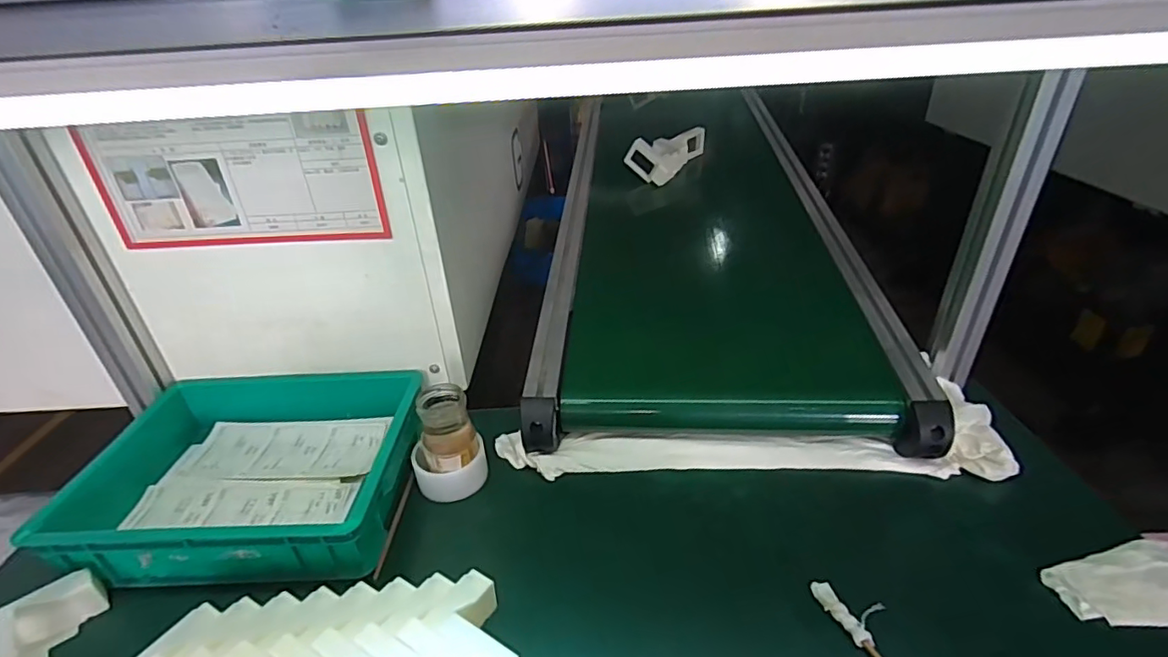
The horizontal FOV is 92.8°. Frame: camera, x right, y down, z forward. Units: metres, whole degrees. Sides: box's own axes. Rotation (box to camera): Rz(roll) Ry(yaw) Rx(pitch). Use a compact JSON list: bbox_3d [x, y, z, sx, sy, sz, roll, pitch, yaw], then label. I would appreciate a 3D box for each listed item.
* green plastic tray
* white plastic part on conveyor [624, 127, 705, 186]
[{"bbox_3d":[-0.382,0.165,0.659,0.348,0.074,0.271,-1,31,5],"label":"green plastic tray"},{"bbox_3d":[0.185,-0.386,1.219,0.092,0.071,0.216,18,37,31],"label":"white plastic part on conveyor"}]

